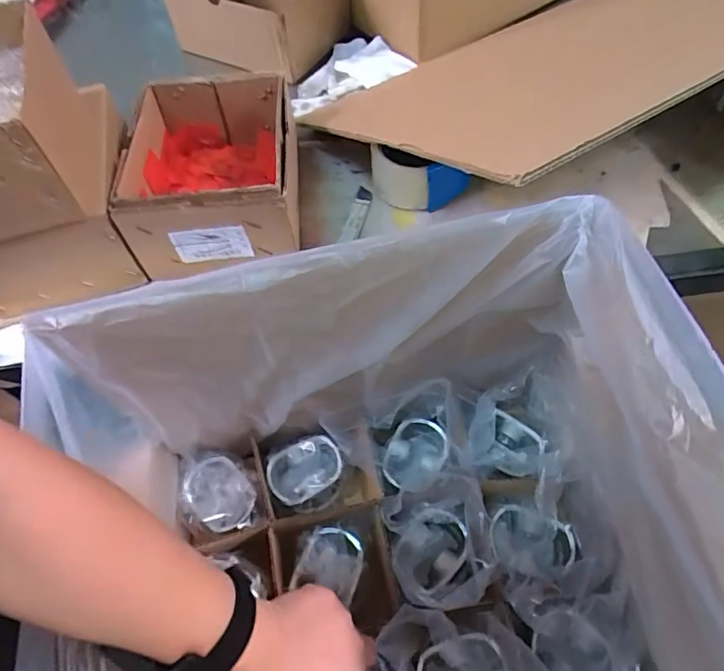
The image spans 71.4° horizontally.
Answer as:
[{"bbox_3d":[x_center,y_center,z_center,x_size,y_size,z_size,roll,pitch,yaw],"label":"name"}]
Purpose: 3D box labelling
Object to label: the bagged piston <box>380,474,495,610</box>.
[{"bbox_3d":[0.071,0.189,0.458,0.086,0.073,0.098,-13,58,-4],"label":"bagged piston"}]

